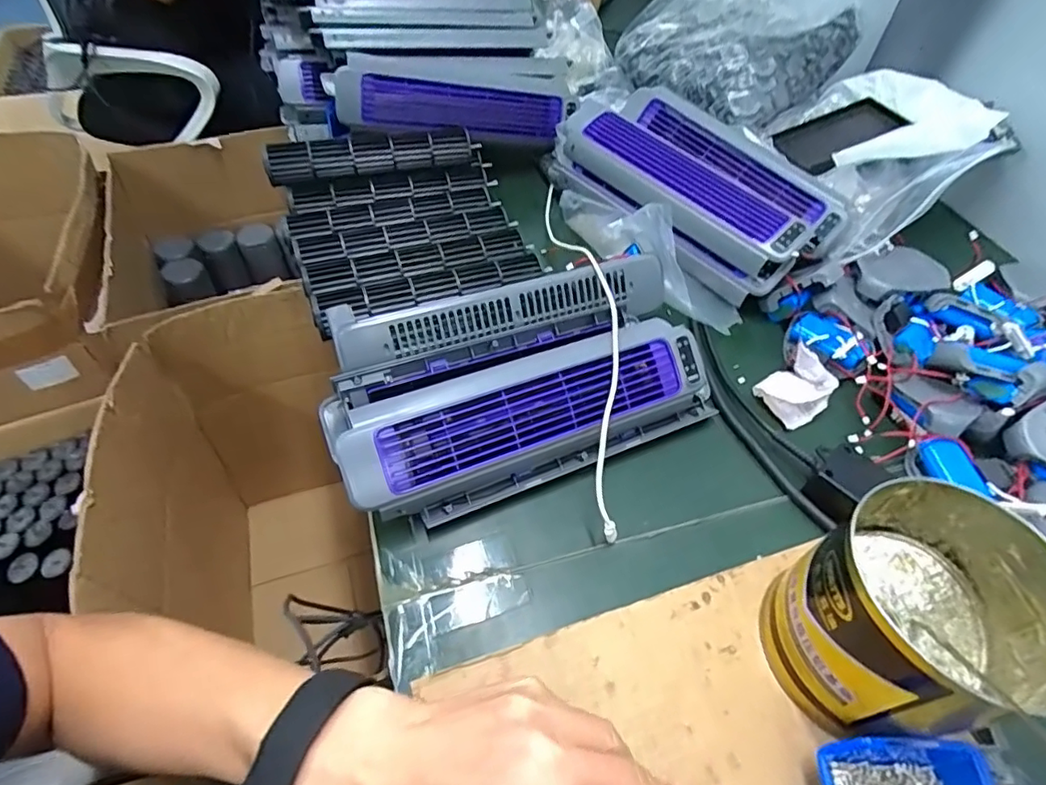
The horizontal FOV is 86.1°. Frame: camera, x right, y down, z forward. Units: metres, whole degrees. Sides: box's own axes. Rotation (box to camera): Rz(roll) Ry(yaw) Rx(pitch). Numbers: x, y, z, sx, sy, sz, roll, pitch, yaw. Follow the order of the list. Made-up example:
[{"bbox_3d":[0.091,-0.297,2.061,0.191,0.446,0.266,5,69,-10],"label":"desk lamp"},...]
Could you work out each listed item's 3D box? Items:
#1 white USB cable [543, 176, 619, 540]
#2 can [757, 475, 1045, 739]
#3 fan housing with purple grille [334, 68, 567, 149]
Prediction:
[{"bbox_3d":[0.054,-0.087,0.530,0.040,0.075,0.453,-2,51,-5],"label":"white USB cable"},{"bbox_3d":[0.230,0.135,0.338,0.125,0.112,0.118,-11,53,-12],"label":"can"},{"bbox_3d":[-0.072,-0.331,0.647,0.275,0.061,0.054,-7,53,-24],"label":"fan housing with purple grille"}]

